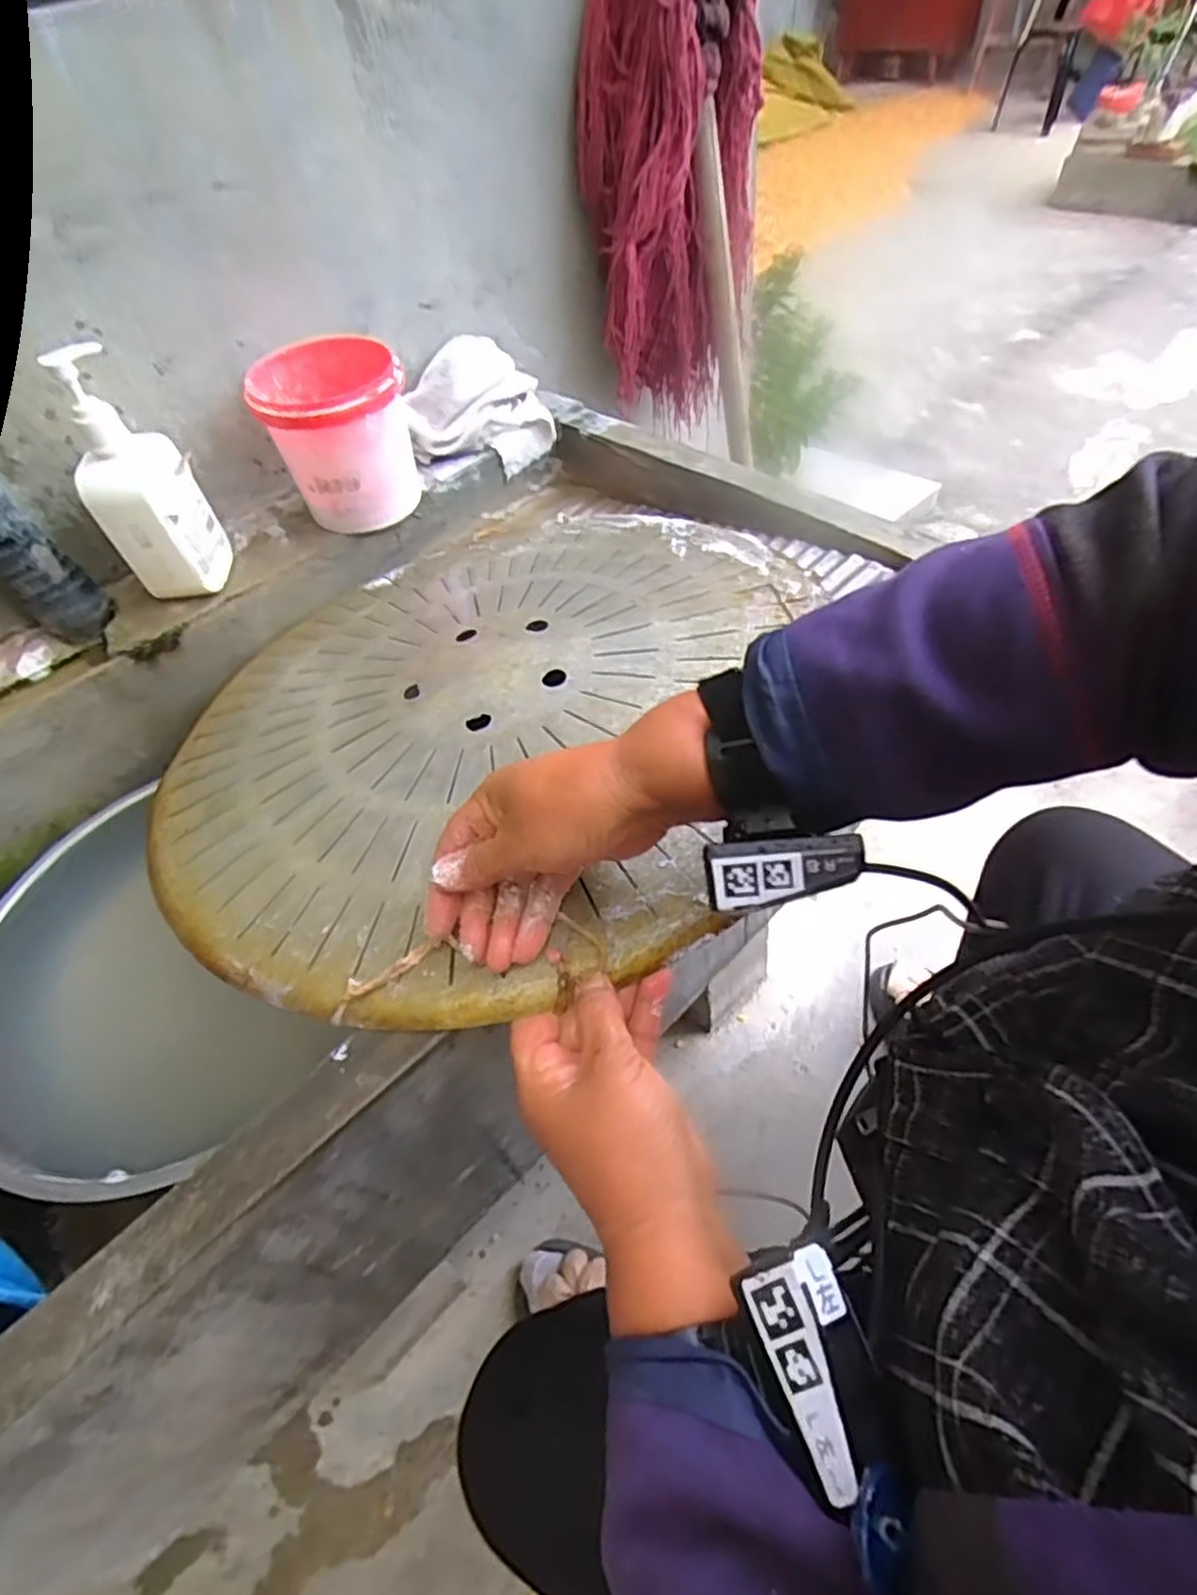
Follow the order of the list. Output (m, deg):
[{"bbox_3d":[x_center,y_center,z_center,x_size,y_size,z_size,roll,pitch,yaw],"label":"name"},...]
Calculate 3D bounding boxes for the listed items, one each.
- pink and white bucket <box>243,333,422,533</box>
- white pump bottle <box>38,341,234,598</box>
[{"bbox_3d":[-0.236,-0.335,0.667,0.131,0.127,0.138,-25,51,-9],"label":"pink and white bucket"},{"bbox_3d":[-0.379,-0.259,0.585,0.064,0.193,0.079,-8,50,2],"label":"white pump bottle"}]

